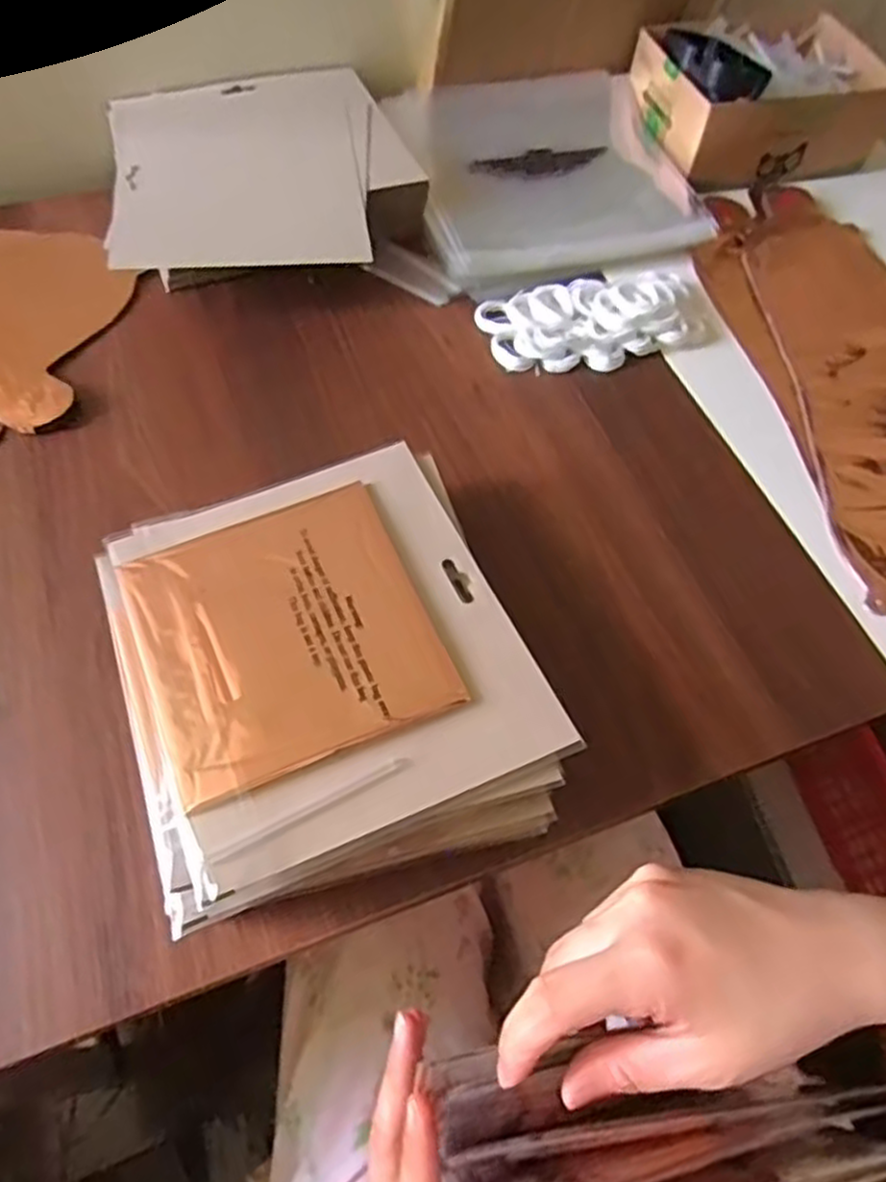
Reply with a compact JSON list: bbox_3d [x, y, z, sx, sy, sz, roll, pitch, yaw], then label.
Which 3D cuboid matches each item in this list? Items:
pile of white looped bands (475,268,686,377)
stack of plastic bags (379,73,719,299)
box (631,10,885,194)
[{"bbox_3d":[0.104,-0.191,0.522,0.146,0.024,0.073,-11,61,-10],"label":"pile of white looped bands"},{"bbox_3d":[0.079,-0.334,0.596,0.201,0.040,0.206,-11,61,-10],"label":"stack of plastic bags"},{"bbox_3d":[0.263,-0.414,0.627,0.191,0.087,0.138,-6,60,-7],"label":"box"}]

